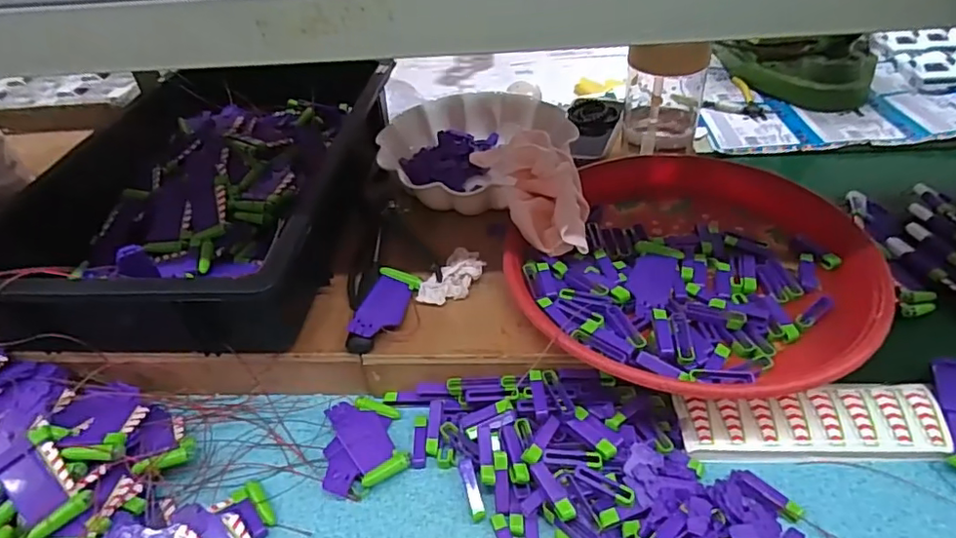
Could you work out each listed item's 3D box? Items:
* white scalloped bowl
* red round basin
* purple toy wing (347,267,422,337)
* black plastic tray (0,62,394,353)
[{"bbox_3d":[-0.006,-0.140,0.654,0.206,0.057,0.196,-3,42,3],"label":"white scalloped bowl"},{"bbox_3d":[0.192,0.006,0.524,0.296,0.074,0.299,-3,42,3],"label":"red round basin"},{"bbox_3d":[-0.081,0.030,0.504,0.039,0.007,0.090,20,39,0],"label":"purple toy wing"},{"bbox_3d":[-0.281,-0.096,0.597,0.312,0.088,0.435,1,43,8],"label":"black plastic tray"}]

